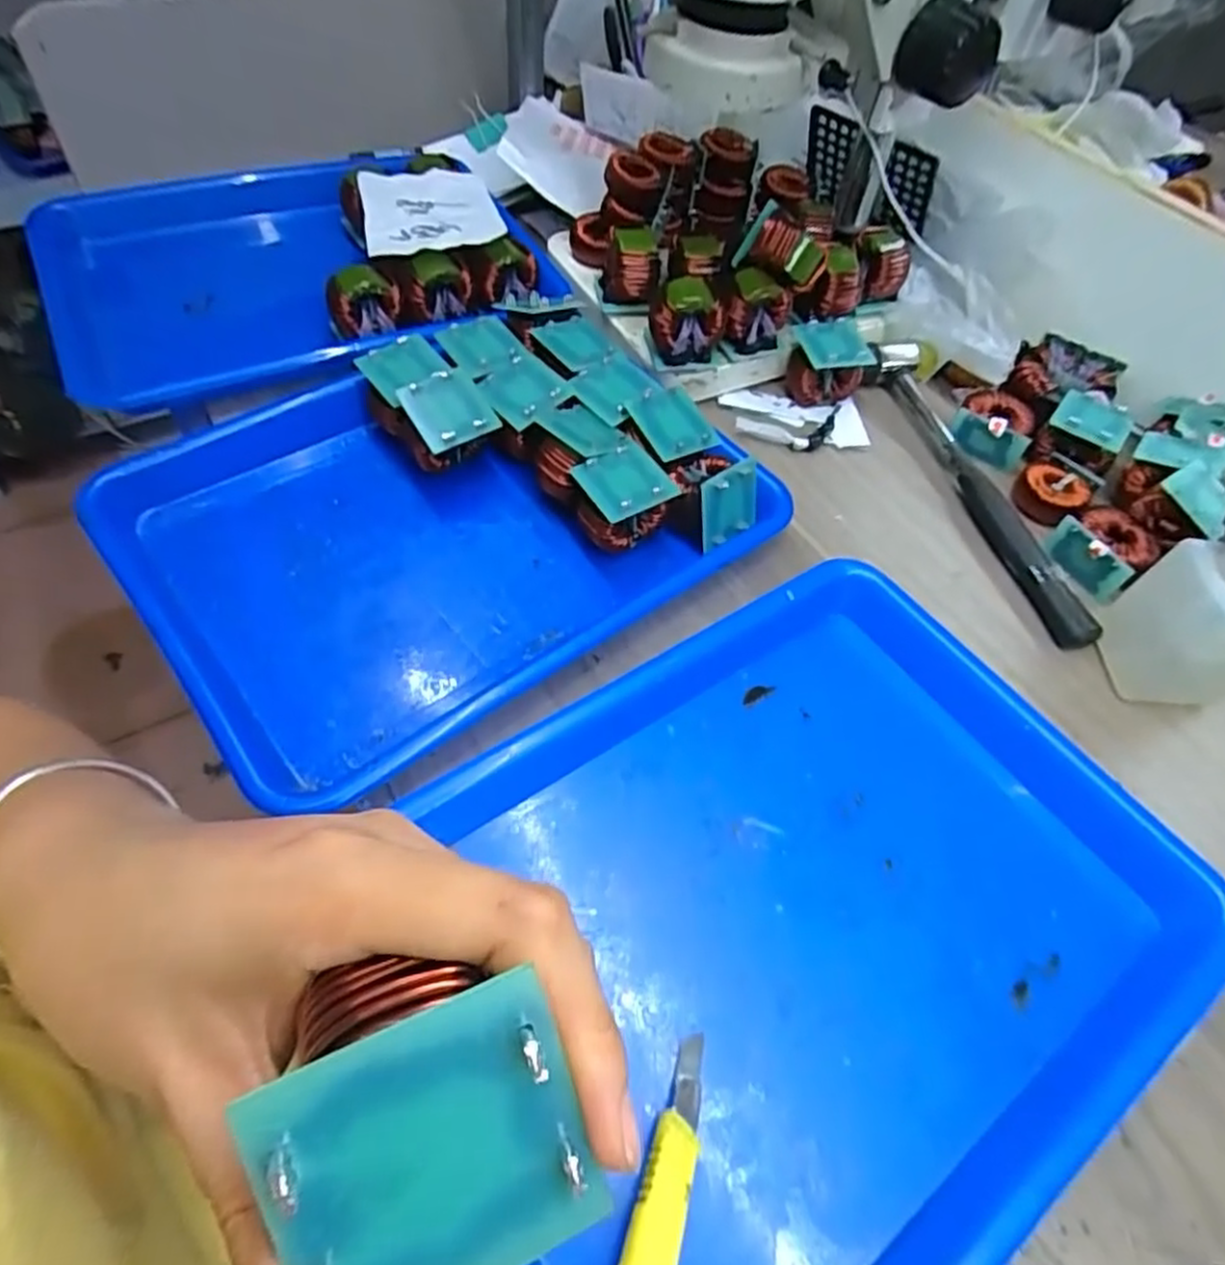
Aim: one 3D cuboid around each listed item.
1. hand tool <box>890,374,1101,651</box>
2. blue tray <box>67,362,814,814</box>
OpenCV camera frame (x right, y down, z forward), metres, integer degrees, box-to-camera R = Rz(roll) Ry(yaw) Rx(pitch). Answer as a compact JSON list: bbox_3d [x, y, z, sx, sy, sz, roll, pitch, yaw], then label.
[{"bbox_3d":[0.240,-0.093,0.488,0.022,0.019,0.240,-9,58,-10],"label":"hand tool"},{"bbox_3d":[-0.094,-0.070,0.428,0.326,0.035,0.256,-33,64,-25],"label":"blue tray"}]

